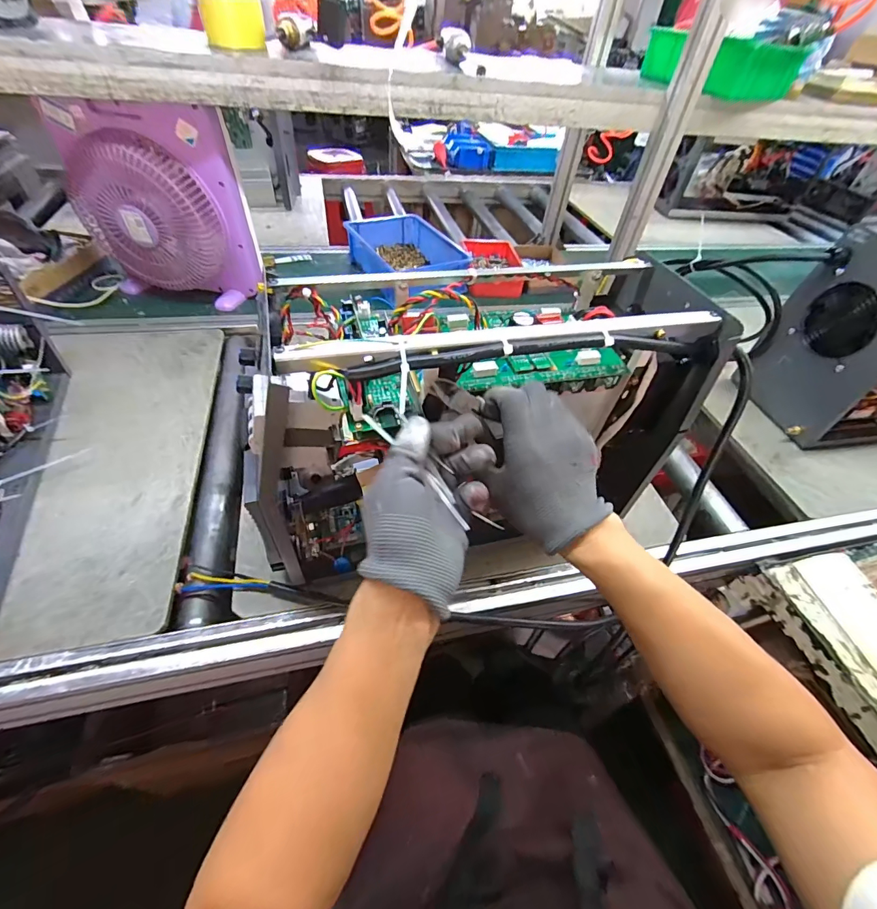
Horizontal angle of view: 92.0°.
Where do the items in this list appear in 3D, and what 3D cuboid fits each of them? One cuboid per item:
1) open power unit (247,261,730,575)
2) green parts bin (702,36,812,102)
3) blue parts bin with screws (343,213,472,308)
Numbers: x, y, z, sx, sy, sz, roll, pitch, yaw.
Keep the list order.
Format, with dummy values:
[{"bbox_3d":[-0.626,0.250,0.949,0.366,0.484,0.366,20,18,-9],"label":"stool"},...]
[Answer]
[{"bbox_3d":[0.038,-0.039,0.480,0.455,0.280,0.188,-11,50,-18],"label":"open power unit"},{"bbox_3d":[0.566,-0.681,0.759,0.106,0.087,0.176,36,54,24],"label":"green parts bin"},{"bbox_3d":[-0.088,-0.484,1.030,0.196,0.088,0.279,-20,53,-23],"label":"blue parts bin with screws"}]

